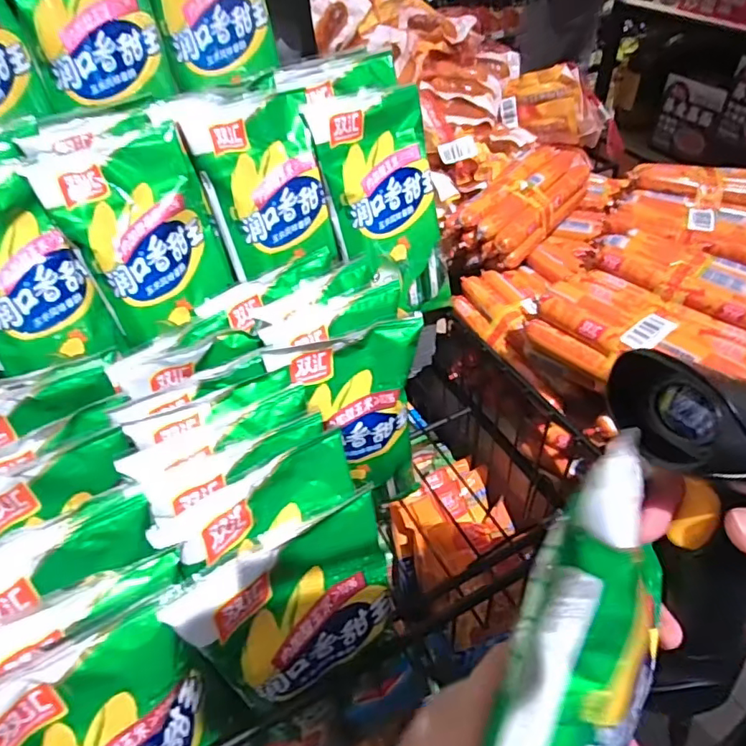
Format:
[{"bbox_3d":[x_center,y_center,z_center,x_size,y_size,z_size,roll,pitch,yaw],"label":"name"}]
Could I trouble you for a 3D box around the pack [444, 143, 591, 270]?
[{"bbox_3d":[0.155,-0.177,0.552,0.073,0.062,0.159,33,55,31],"label":"pack"}]

